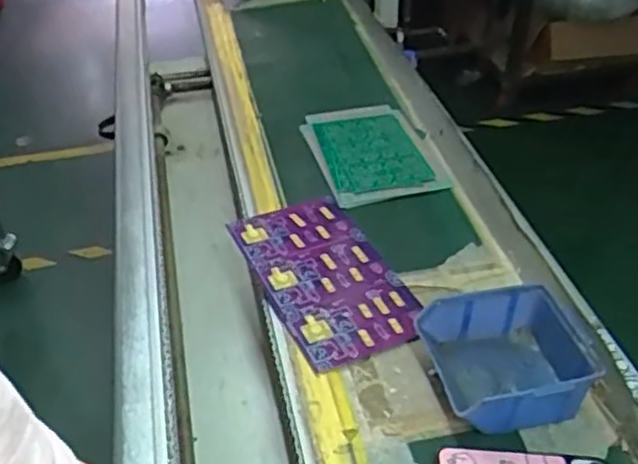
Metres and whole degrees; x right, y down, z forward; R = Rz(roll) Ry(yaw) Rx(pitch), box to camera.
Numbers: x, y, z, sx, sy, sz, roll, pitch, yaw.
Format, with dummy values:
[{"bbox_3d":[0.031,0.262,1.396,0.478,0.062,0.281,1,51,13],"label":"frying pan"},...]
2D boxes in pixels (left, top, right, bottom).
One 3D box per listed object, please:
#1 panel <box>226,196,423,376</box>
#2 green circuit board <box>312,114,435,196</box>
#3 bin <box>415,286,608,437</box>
[{"bbox_3d":[0.005,0.045,0.770,0.146,0.007,0.265,-16,42,-18],"label":"panel"},{"bbox_3d":[0.073,-0.114,0.952,0.127,0.013,0.178,-10,41,-11],"label":"green circuit board"},{"bbox_3d":[0.176,0.117,0.632,0.126,0.064,0.130,-8,41,-10],"label":"bin"}]

